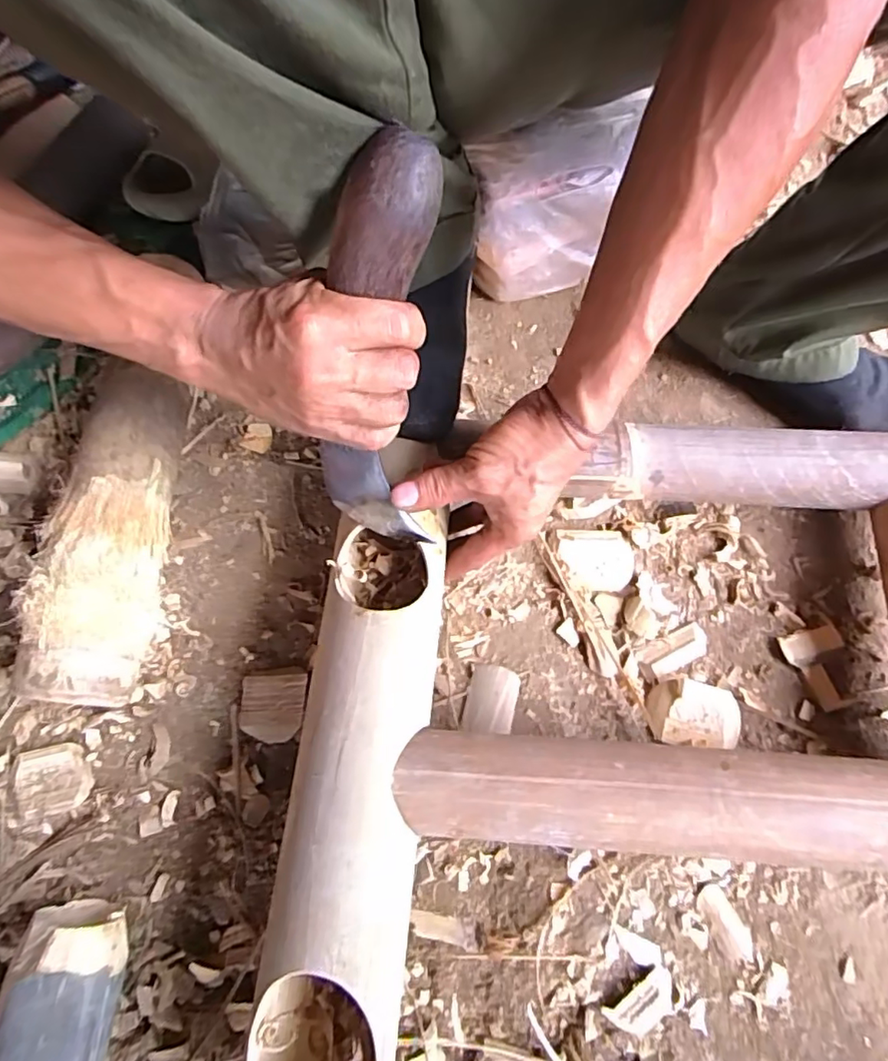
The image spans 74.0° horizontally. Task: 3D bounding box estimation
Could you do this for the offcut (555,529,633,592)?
[{"bbox_3d":[0.116,0.022,0.451,0.057,0.007,0.046,3,68,4],"label":"offcut"}]

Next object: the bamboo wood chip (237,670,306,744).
[{"bbox_3d":[-0.124,0.125,0.423,0.045,0.013,0.049,0,68,3],"label":"bamboo wood chip"}]

